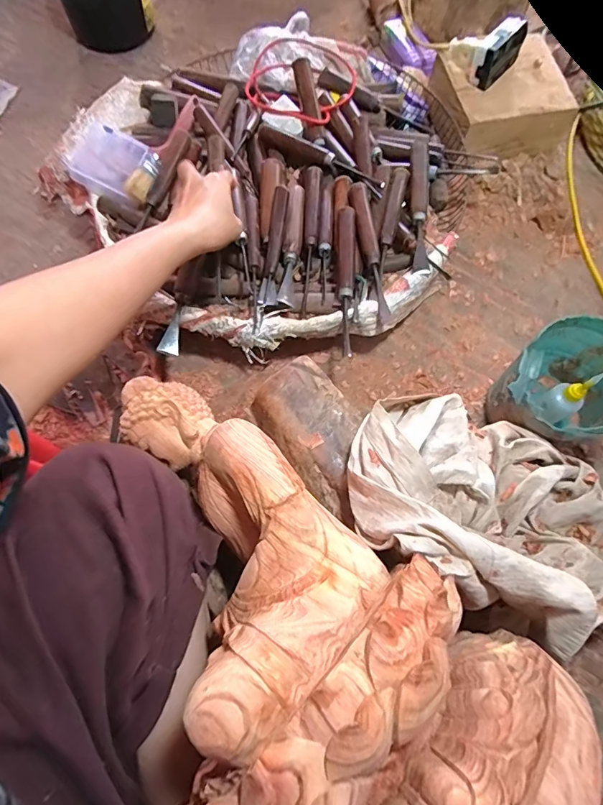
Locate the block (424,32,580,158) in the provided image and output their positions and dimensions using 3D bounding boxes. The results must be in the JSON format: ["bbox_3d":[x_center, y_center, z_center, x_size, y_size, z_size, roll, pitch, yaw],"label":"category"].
[{"bbox_3d":[0.281,-0.431,0.629,0.165,0.082,0.161,-13,70,-3],"label":"block"}]

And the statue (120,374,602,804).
[{"bbox_3d":[-0.036,0.129,0.266,0.360,0.115,0.191,38,75,15],"label":"statue"}]

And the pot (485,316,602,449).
[{"bbox_3d":[0.266,-0.006,0.454,0.114,0.120,0.110,-35,72,-10],"label":"pot"}]

